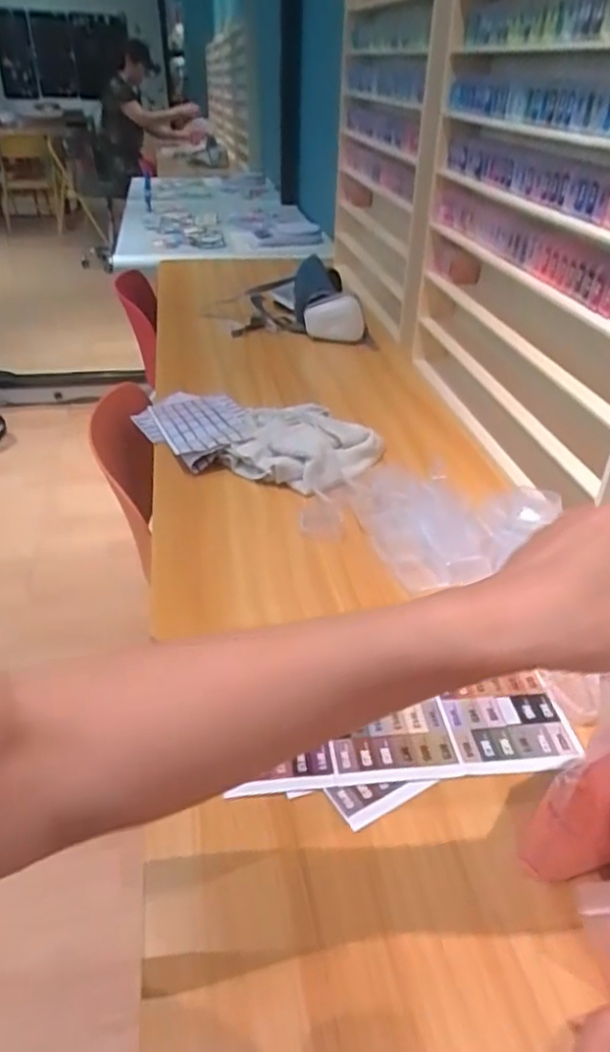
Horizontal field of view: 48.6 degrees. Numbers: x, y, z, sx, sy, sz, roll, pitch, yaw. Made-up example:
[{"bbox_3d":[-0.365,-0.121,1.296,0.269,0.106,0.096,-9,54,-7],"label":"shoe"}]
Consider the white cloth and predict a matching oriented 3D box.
[{"bbox_3d":[-0.008,-0.105,0.844,0.172,0.042,0.143,19,38,24],"label":"white cloth"}]

